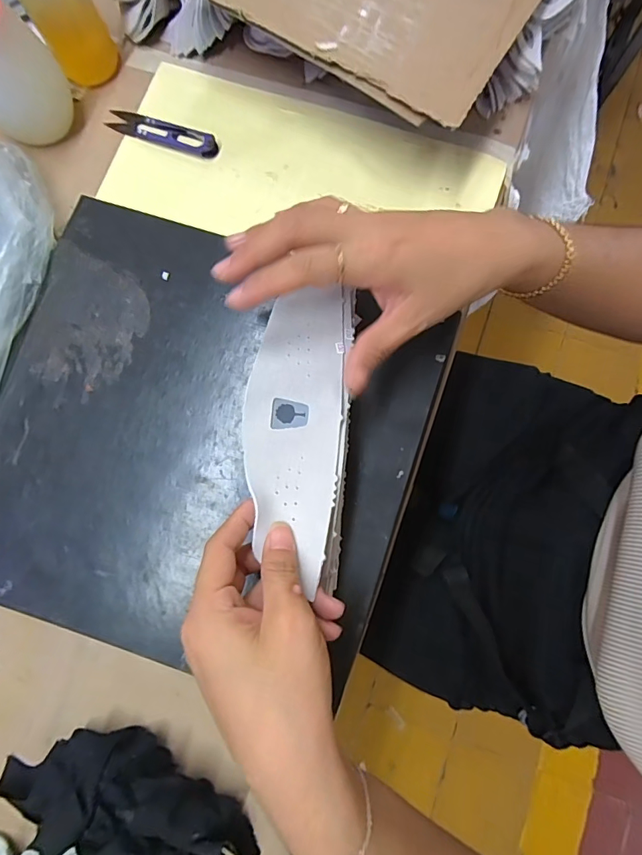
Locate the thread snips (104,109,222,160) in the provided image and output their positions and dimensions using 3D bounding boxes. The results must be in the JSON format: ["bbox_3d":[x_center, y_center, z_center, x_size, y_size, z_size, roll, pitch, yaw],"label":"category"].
[{"bbox_3d":[-0.136,-0.253,0.369,0.101,0.009,0.020,19,81,4],"label":"thread snips"}]

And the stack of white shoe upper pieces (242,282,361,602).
[{"bbox_3d":[-0.013,-0.001,0.259,0.062,0.013,0.177,2,79,0],"label":"stack of white shoe upper pieces"}]

